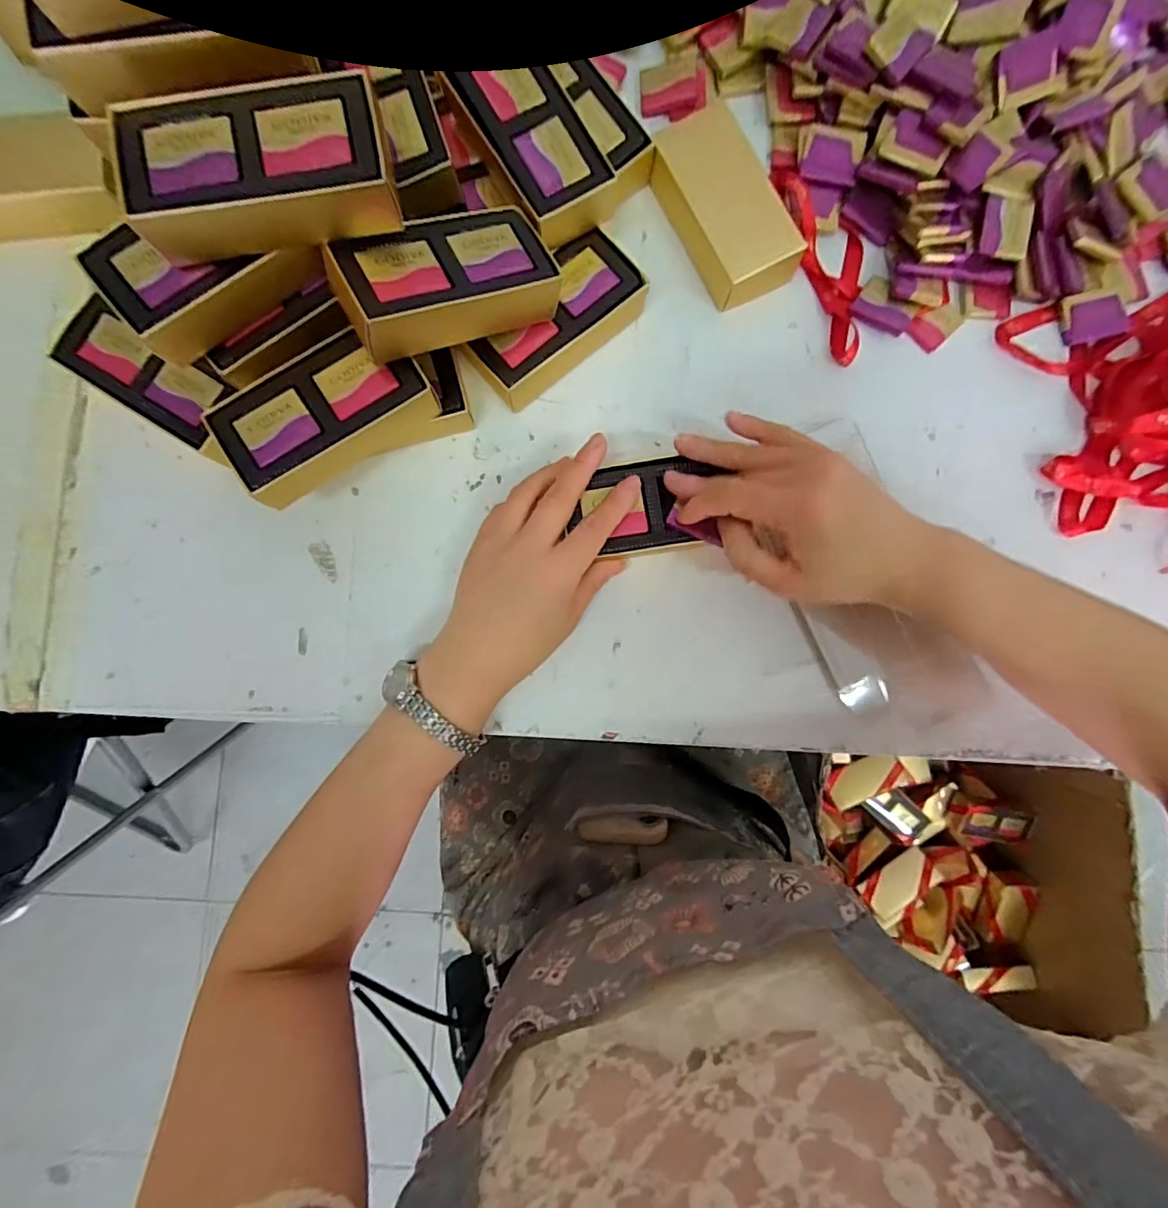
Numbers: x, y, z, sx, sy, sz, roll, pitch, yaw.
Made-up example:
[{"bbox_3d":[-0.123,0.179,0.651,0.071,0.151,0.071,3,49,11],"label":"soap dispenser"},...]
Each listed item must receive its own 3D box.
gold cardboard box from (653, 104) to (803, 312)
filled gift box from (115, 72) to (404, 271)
[{"bbox_3d":[0.092,-0.257,0.346,0.057,0.032,0.119,-28,87,-3],"label":"gold cardboard box"},{"bbox_3d":[-0.147,-0.199,0.245,0.115,0.028,0.059,-10,87,-2],"label":"filled gift box"}]

